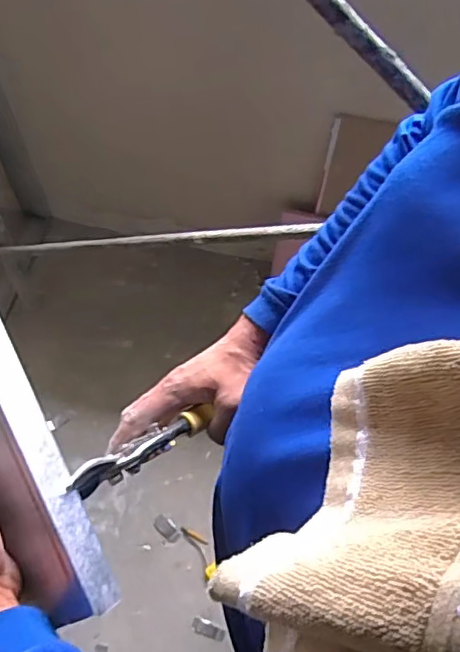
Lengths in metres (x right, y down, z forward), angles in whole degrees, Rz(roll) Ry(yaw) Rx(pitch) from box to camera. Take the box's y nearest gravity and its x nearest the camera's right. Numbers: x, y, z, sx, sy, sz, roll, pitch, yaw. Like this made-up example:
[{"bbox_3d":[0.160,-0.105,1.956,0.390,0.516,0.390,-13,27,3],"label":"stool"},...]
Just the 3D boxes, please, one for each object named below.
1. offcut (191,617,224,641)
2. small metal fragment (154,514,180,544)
[{"bbox_3d":[-0.047,0.654,1.230,0.073,0.010,0.032,14,63,7],"label":"offcut"},{"bbox_3d":[-0.145,0.467,1.314,0.038,0.006,0.069,-41,70,-20],"label":"small metal fragment"}]

